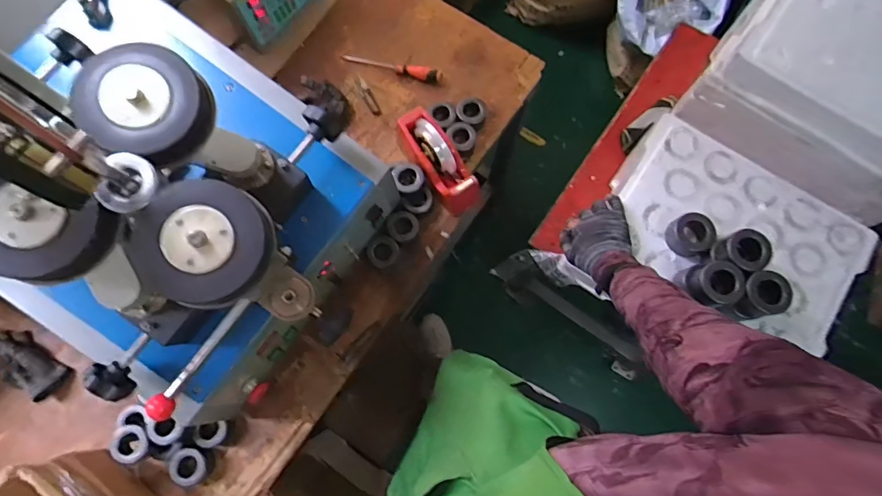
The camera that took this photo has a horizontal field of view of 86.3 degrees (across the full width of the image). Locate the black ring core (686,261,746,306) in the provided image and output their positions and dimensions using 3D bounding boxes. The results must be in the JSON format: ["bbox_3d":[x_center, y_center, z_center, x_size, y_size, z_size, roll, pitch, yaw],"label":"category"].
[{"bbox_3d":[0.398,0.052,0.682,0.055,0.049,0.060,0,77,-1],"label":"black ring core"}]

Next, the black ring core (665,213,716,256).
[{"bbox_3d":[0.387,-0.022,0.730,0.059,0.036,0.059,0,77,-1],"label":"black ring core"}]

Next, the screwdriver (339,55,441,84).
[{"bbox_3d":[-0.104,-0.389,1.005,0.218,0.028,0.031,14,77,2],"label":"screwdriver"}]

